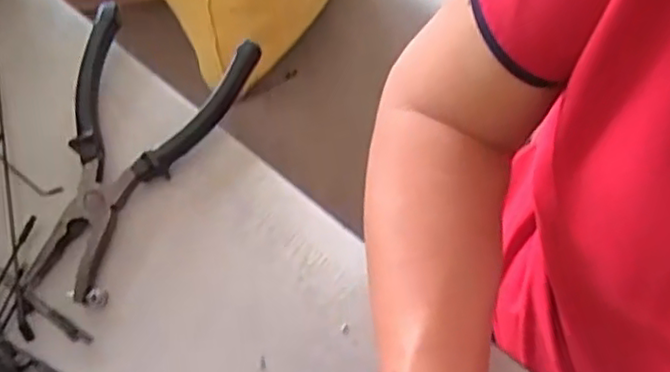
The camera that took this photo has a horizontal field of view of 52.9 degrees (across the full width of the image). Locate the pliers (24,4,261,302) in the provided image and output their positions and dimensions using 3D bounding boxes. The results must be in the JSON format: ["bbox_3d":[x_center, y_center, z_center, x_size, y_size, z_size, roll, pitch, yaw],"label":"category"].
[{"bbox_3d":[-0.128,-0.024,0.386,0.111,0.026,0.167,19,68,10],"label":"pliers"}]

